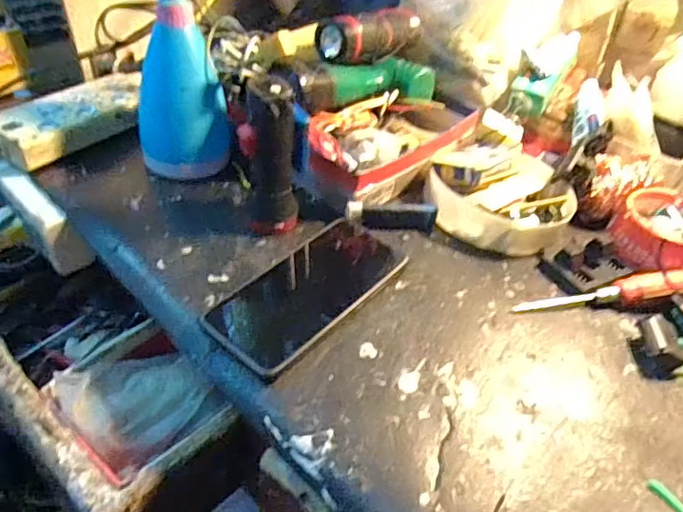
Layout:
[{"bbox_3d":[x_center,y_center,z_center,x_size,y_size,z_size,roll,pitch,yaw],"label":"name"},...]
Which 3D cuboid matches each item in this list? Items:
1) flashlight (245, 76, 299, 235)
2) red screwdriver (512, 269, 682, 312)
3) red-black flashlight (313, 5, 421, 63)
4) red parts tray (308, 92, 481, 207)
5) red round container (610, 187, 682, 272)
[{"bbox_3d":[-0.055,-0.076,0.446,0.039,0.133,0.034,3,43,-4],"label":"flashlight"},{"bbox_3d":[0.212,0.029,0.439,0.149,0.020,0.022,-4,44,-11],"label":"red screwdriver"},{"bbox_3d":[0.031,-0.221,0.534,0.048,0.037,0.130,36,51,28],"label":"red-black flashlight"},{"bbox_3d":[0.053,-0.124,0.535,0.090,0.037,0.202,37,51,28],"label":"red parts tray"},{"bbox_3d":[0.287,-0.021,0.483,0.080,0.035,0.077,3,43,-3],"label":"red round container"}]

